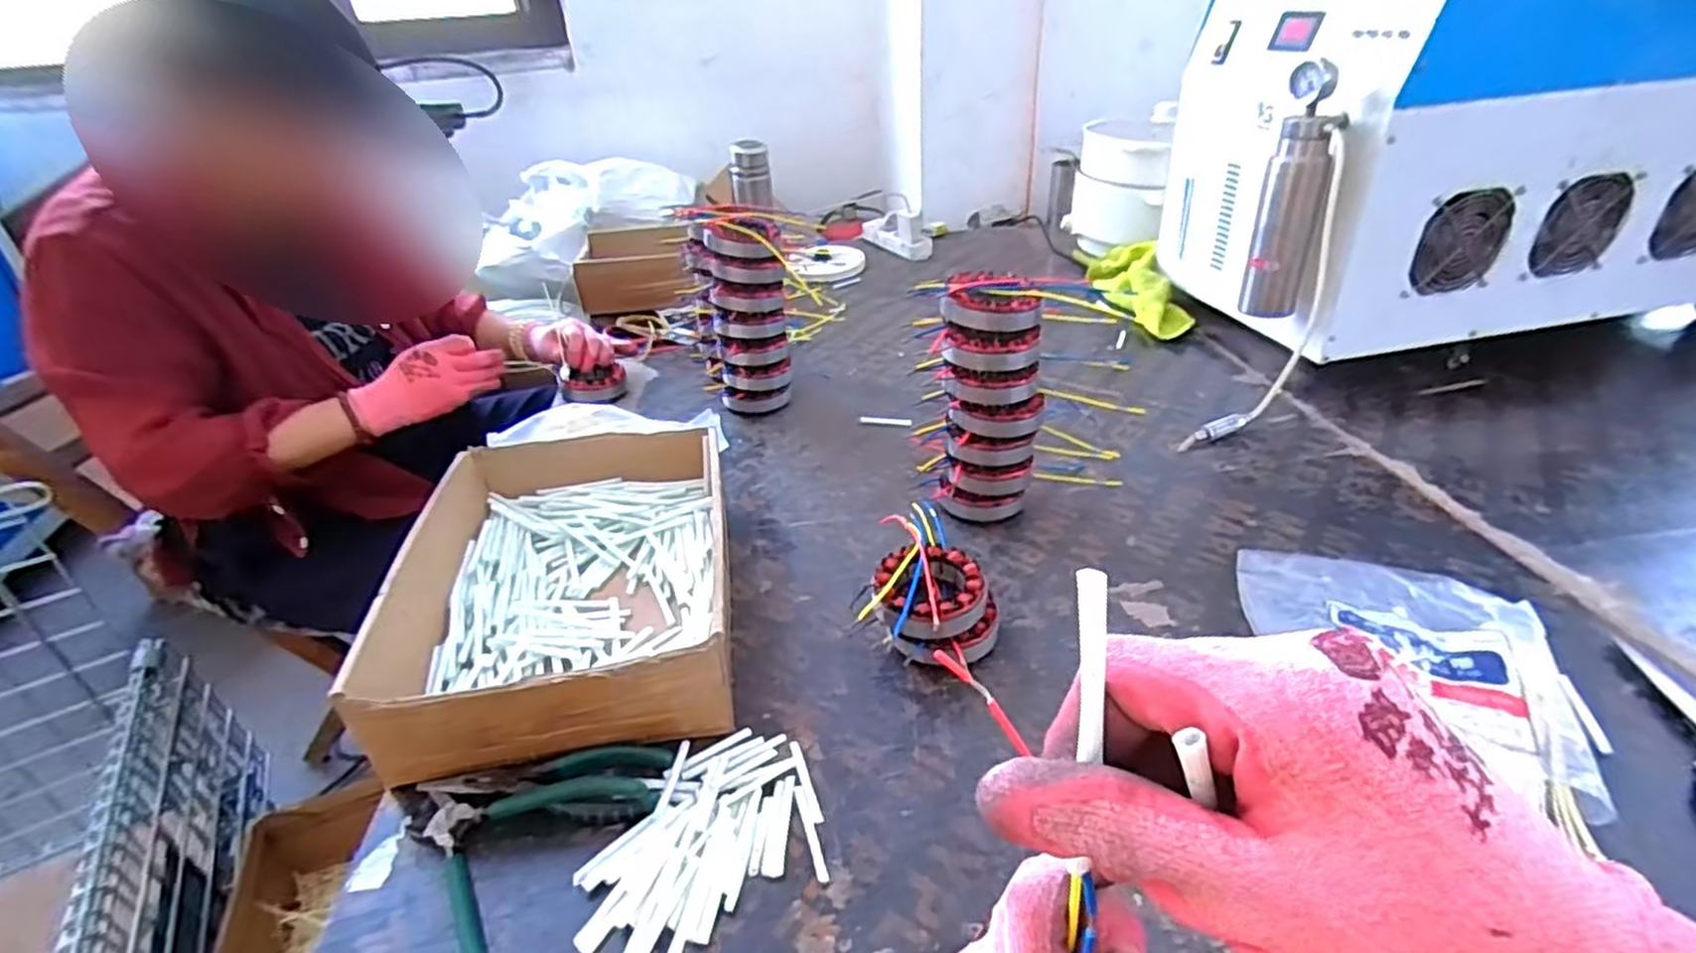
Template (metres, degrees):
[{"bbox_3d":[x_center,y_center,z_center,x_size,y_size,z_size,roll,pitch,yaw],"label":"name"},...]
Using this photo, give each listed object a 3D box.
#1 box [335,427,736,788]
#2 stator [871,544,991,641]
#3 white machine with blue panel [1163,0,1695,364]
[{"bbox_3d":[-0.221,0.074,0.620,0.244,0.081,0.320,-7,36,-5],"label":"box"},{"bbox_3d":[0.063,0.087,0.576,0.085,0.028,0.088,-2,36,2],"label":"stator"},{"bbox_3d":[0.865,-0.425,0.954,0.826,0.357,0.371,-7,36,-5],"label":"white machine with blue panel"}]

